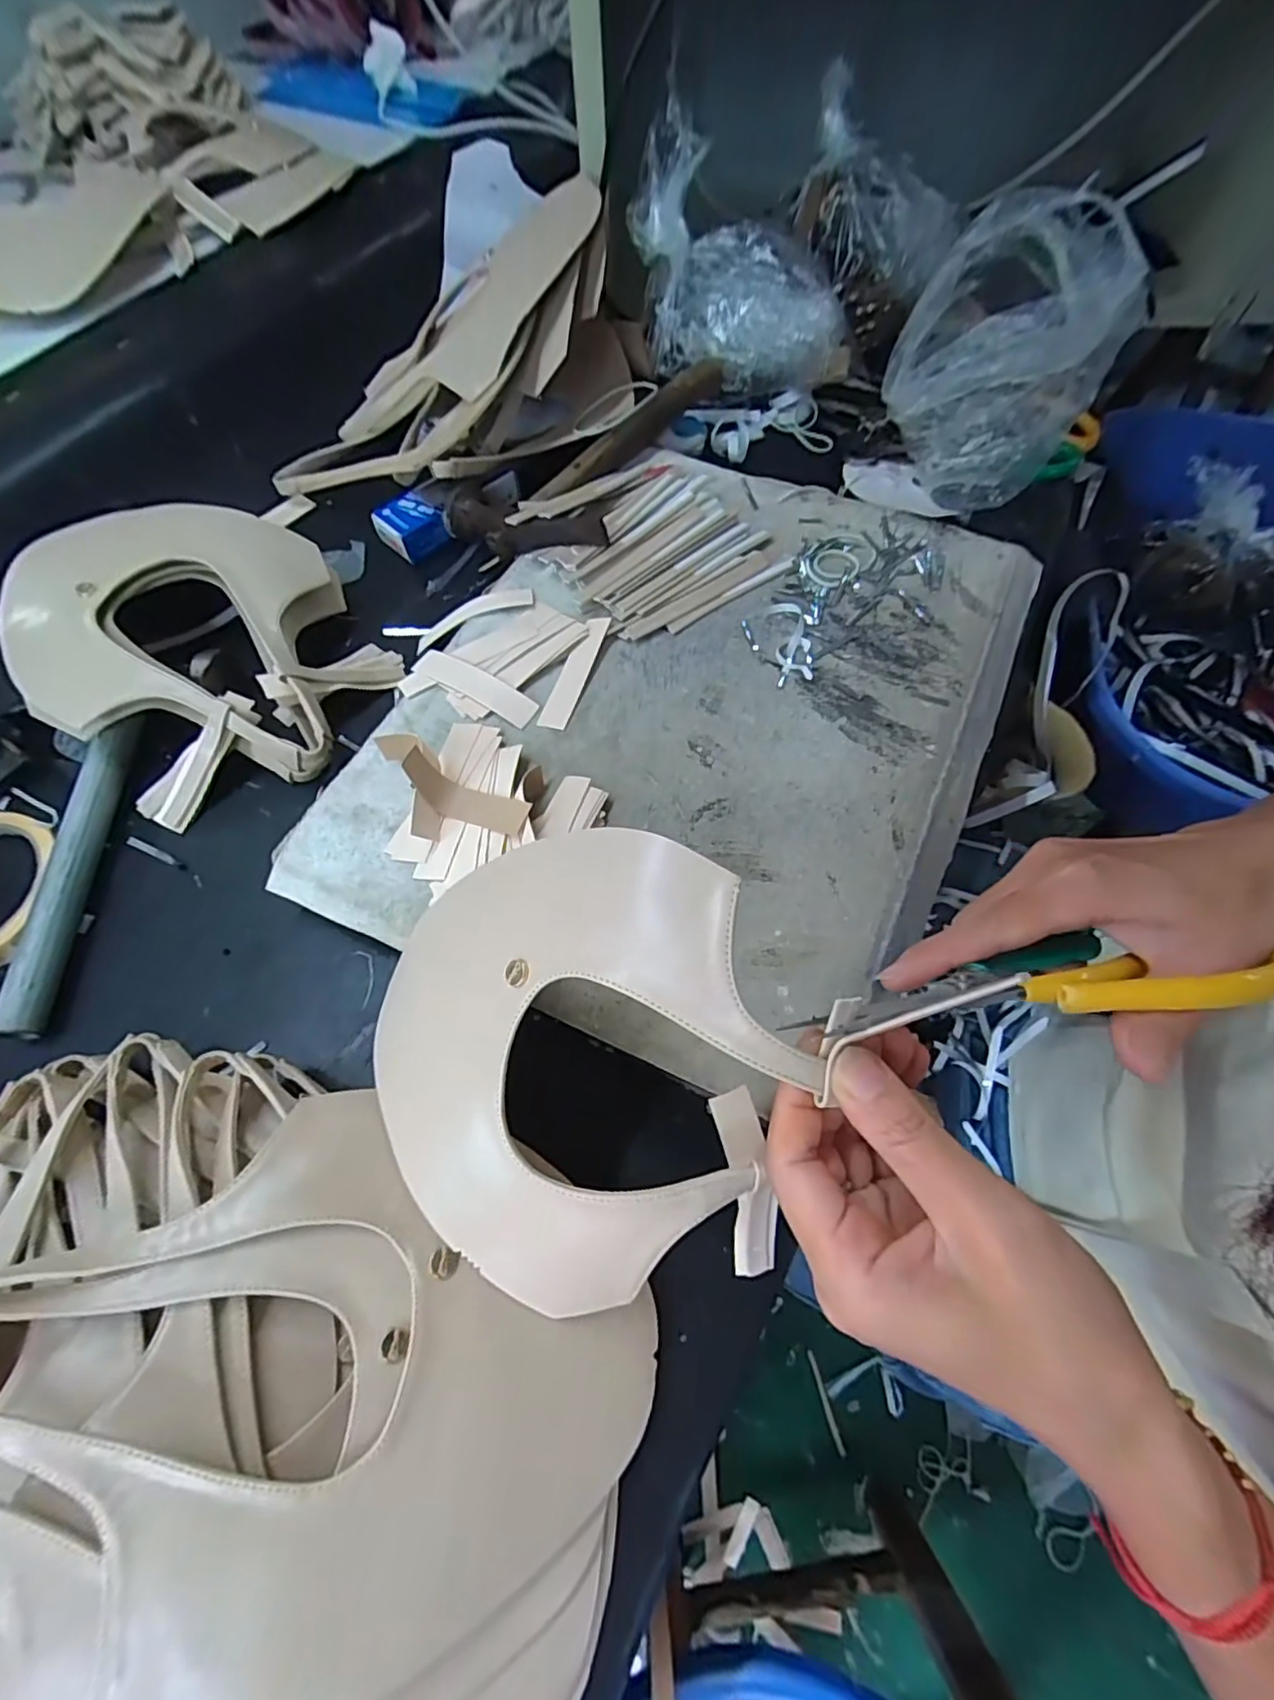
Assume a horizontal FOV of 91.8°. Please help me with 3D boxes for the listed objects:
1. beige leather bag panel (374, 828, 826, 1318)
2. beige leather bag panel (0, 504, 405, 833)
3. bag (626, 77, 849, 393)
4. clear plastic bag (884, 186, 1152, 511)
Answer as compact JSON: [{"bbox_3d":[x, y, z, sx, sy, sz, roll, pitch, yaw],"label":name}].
[{"bbox_3d":[-0.023,0.080,0.238,0.175,0.051,0.166,-24,77,22],"label":"beige leather bag panel"},{"bbox_3d":[-0.266,-0.129,0.379,0.181,0.055,0.230,-38,69,-16],"label":"beige leather bag panel"},{"bbox_3d":[0.081,-0.429,0.456,0.173,0.112,0.097,17,66,9],"label":"bag"},{"bbox_3d":[0.237,-0.323,0.410,0.094,0.141,0.098,-21,66,-9],"label":"clear plastic bag"}]

